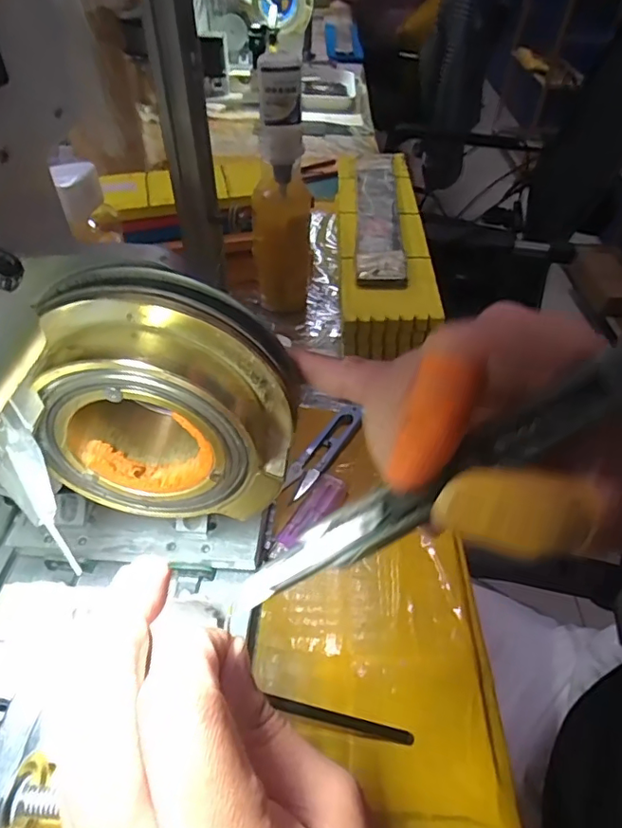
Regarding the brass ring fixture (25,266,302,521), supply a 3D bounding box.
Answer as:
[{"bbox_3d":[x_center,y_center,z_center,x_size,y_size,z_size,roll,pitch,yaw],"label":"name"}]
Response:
[{"bbox_3d":[-0.057,-0.005,0.227,0.098,0.099,0.045,7,46,4],"label":"brass ring fixture"}]

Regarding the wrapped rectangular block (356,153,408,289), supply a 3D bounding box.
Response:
[{"bbox_3d":[0.067,-0.213,0.552,0.041,0.015,0.281,4,46,1],"label":"wrapped rectangular block"}]

